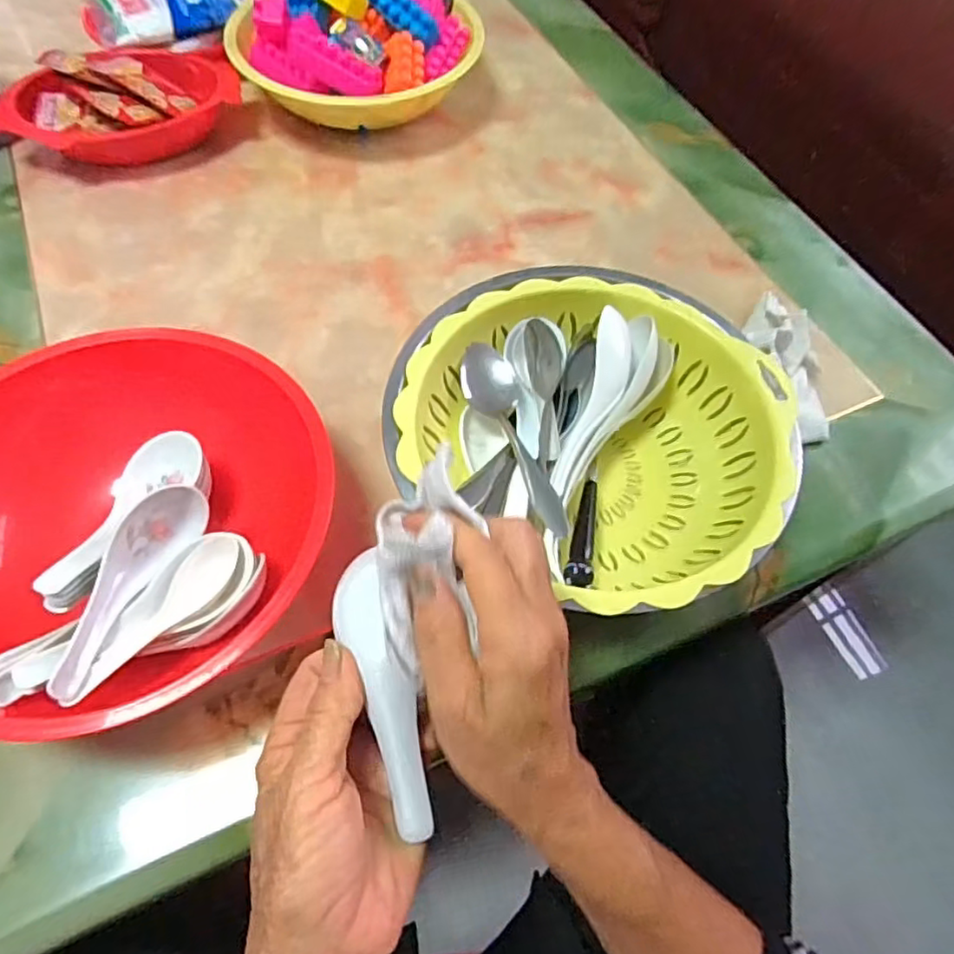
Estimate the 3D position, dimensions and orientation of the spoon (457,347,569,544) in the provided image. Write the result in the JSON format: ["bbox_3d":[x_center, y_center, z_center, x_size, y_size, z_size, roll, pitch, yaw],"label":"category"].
[{"bbox_3d":[0.020,-0.029,0.426,0.034,0.014,0.156,-11,61,-10],"label":"spoon"}]

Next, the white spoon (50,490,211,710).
[{"bbox_3d":[-0.196,0.059,0.360,0.031,0.026,0.124,19,61,8],"label":"white spoon"}]

